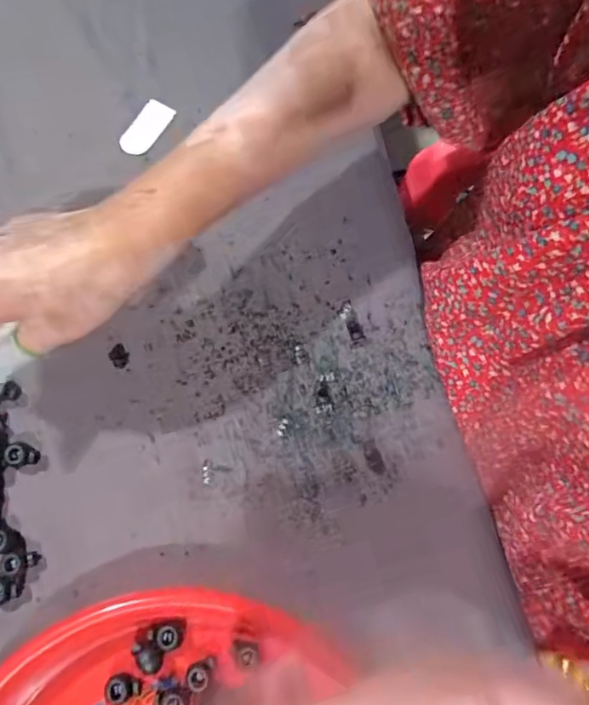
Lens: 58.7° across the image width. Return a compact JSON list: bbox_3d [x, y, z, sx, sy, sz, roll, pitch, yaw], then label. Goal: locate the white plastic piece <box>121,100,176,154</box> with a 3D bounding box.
[{"bbox_3d":[-0.113,-0.171,0.400,0.024,0.005,0.049,30,75,6],"label":"white plastic piece"}]

